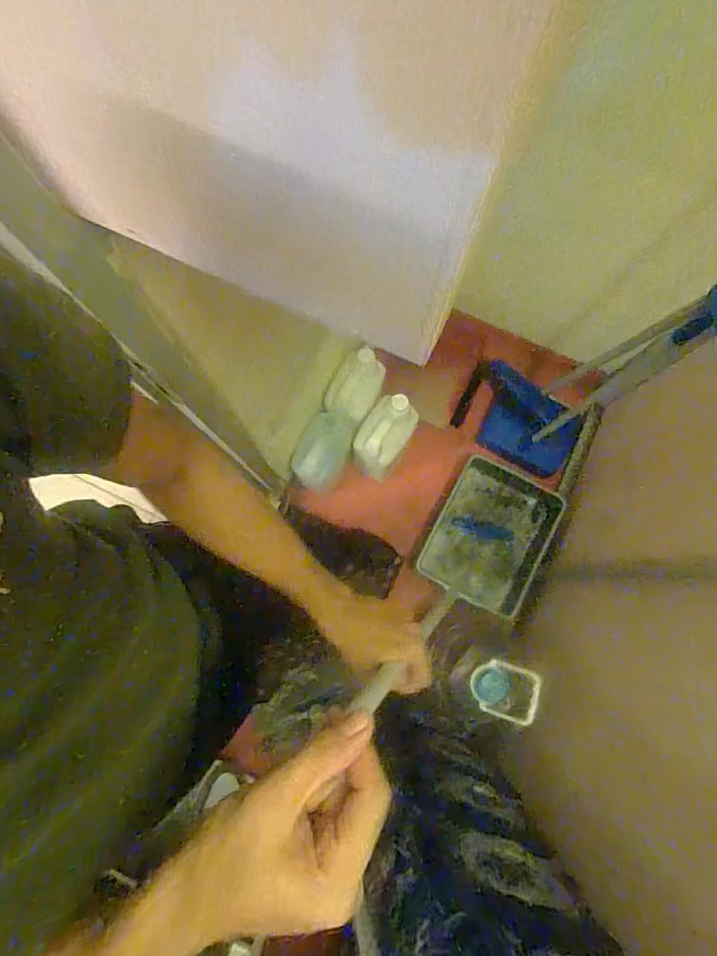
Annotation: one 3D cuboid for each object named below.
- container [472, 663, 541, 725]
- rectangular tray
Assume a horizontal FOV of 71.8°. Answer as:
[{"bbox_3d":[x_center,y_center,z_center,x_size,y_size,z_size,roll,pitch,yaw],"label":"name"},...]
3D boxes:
[{"bbox_3d":[0.302,0.440,1.027,0.132,0.047,0.106,12,71,23],"label":"container"},{"bbox_3d":[0.391,0.160,1.490,0.330,0.052,0.437,23,68,25],"label":"rectangular tray"}]

